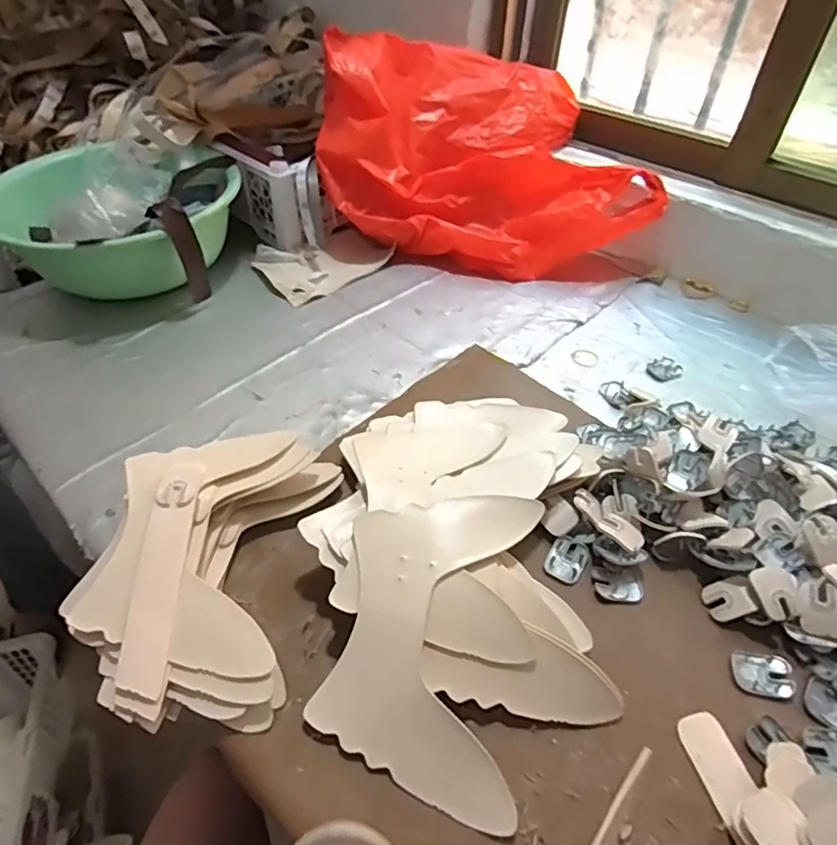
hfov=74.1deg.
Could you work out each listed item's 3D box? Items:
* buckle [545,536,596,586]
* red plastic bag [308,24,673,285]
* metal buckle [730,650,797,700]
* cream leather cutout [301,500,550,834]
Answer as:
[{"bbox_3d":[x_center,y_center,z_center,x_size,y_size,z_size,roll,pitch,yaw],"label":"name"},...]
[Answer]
[{"bbox_3d":[0.130,0.114,0.479,0.031,0.007,0.049,21,49,19],"label":"buckle"},{"bbox_3d":[0.092,-0.373,0.794,0.454,0.241,0.245,-2,45,-4],"label":"red plastic bag"},{"bbox_3d":[0.255,0.184,0.410,0.039,0.012,0.031,11,46,10],"label":"metal buckle"},{"bbox_3d":[0.008,0.147,0.395,0.133,0.017,0.211,9,67,8],"label":"cream leather cutout"}]

